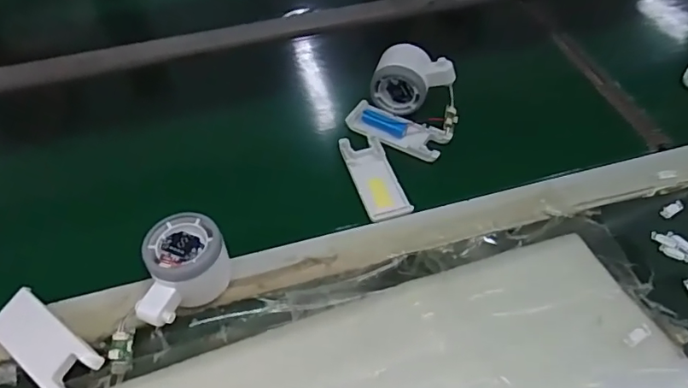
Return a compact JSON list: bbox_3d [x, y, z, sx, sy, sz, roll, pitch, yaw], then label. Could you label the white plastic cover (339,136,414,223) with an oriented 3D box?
[{"bbox_3d":[0.030,-0.016,0.499,0.041,0.011,0.101,-13,49,-10],"label":"white plastic cover"}]

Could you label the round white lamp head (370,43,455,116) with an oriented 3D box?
[{"bbox_3d":[0.074,-0.119,0.552,0.078,0.051,0.052,17,55,15],"label":"round white lamp head"}]

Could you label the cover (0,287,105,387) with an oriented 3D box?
[{"bbox_3d":[-0.223,0.112,0.386,0.098,0.021,0.040,29,55,25],"label":"cover"}]

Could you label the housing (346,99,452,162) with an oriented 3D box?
[{"bbox_3d":[0.054,-0.066,0.537,0.105,0.013,0.041,21,52,19],"label":"housing"}]

